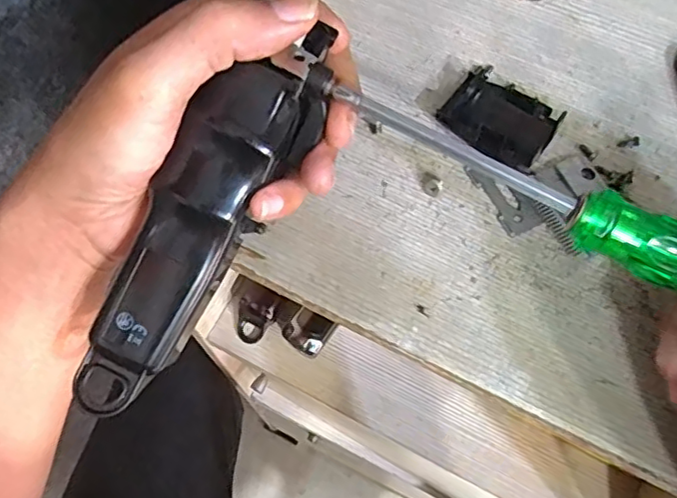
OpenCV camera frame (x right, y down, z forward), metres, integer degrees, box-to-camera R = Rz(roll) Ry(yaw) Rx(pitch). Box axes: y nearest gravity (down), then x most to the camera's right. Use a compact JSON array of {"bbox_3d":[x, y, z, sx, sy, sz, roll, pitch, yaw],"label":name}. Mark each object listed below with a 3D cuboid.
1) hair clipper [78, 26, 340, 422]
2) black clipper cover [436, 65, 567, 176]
[{"bbox_3d":[-0.056,-0.012,0.248,0.044,0.033,0.161,34,100,14],"label":"hair clipper"},{"bbox_3d":[0.079,-0.064,0.294,0.050,0.011,0.043,37,71,15],"label":"black clipper cover"}]

